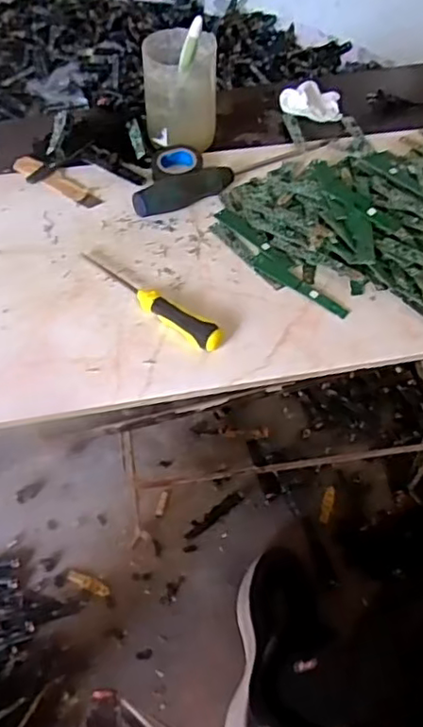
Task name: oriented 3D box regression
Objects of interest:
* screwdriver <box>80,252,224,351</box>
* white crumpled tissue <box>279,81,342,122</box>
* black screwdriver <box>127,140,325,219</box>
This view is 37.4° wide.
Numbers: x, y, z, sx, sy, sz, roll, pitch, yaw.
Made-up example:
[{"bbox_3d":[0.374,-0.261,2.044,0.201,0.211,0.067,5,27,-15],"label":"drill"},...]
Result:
[{"bbox_3d":[-0.054,-0.055,0.527,0.152,0.020,0.019,32,58,20],"label":"screwdriver"},{"bbox_3d":[0.117,-0.307,0.727,0.072,0.021,0.050,13,53,7],"label":"white crumpled tissue"},{"bbox_3d":[0.021,-0.193,0.621,0.221,0.029,0.025,-30,60,-23],"label":"black screwdriver"}]

